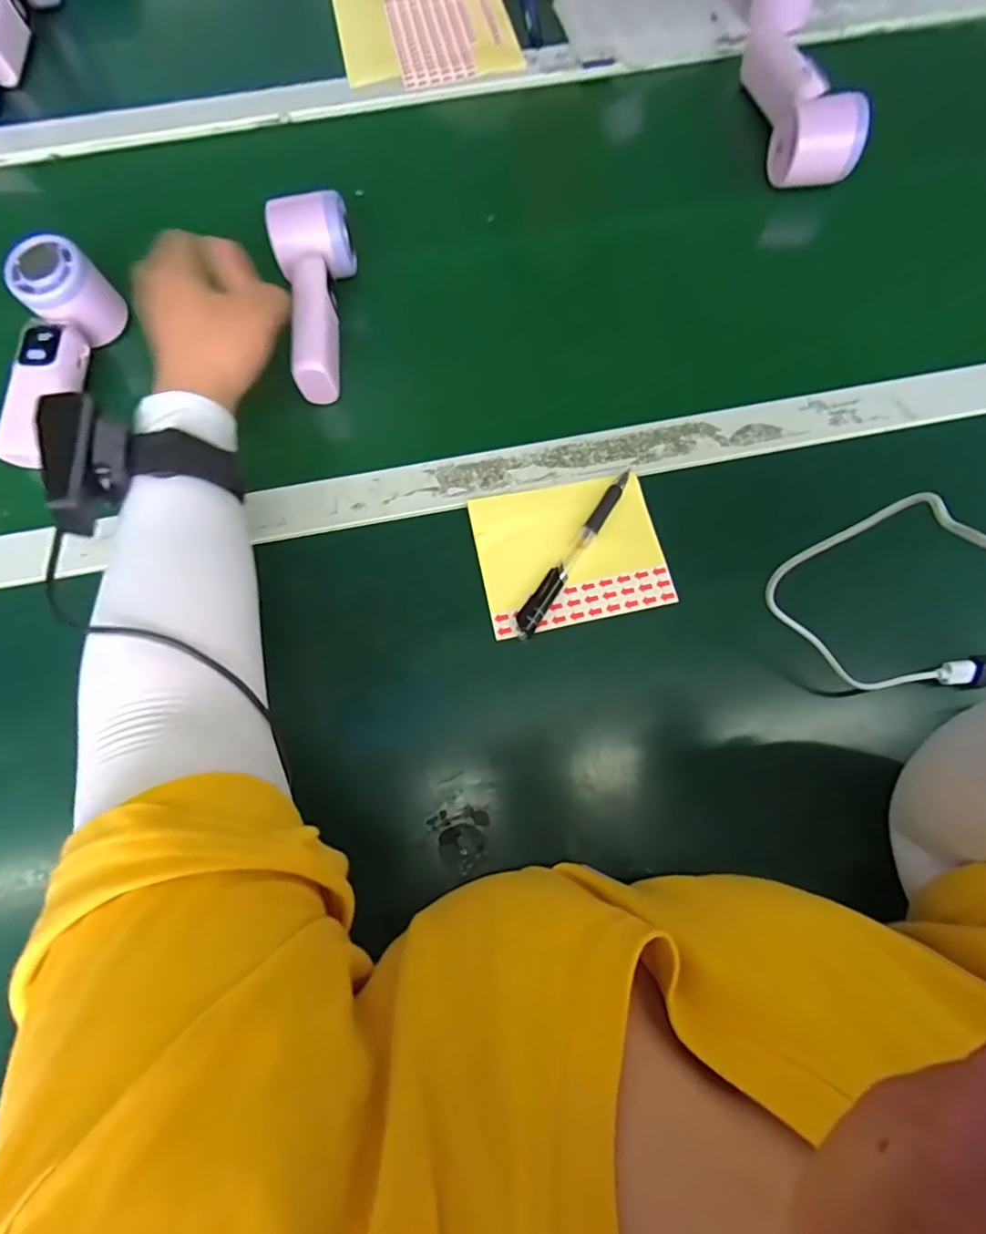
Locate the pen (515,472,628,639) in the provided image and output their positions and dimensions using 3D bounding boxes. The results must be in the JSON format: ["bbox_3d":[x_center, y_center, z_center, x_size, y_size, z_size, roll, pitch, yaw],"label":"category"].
[{"bbox_3d":[0.055,-0.045,0.369,0.014,0.010,0.140,32,76,11],"label":"pen"}]

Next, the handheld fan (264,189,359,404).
[{"bbox_3d":[-0.128,-0.243,0.415,0.059,0.045,0.151,-13,72,-2],"label":"handheld fan"}]

